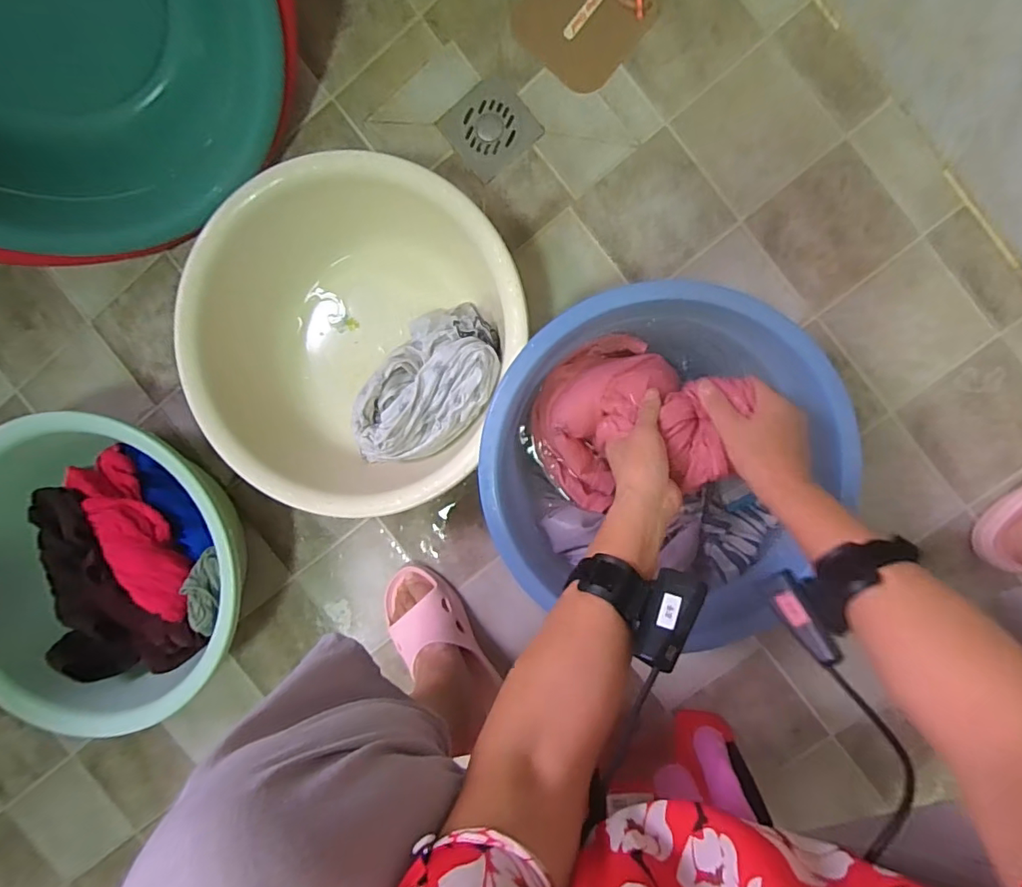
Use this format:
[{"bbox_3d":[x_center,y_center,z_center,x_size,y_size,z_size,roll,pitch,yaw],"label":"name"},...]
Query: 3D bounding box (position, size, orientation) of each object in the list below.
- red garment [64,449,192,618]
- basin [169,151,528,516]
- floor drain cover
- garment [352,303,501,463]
[{"bbox_3d":[-0.474,0.117,0.664,0.078,0.060,0.230,-29,92,8],"label":"red garment"},{"bbox_3d":[-0.181,-0.124,0.639,0.356,0.147,0.372,1,96,6],"label":"basin"},{"bbox_3d":[-0.026,-0.401,0.670,0.101,0.005,0.101,-38,91,9],"label":"floor drain cover"},{"bbox_3d":[-0.106,-0.063,0.645,0.227,0.114,0.137,-42,90,9],"label":"garment"}]

